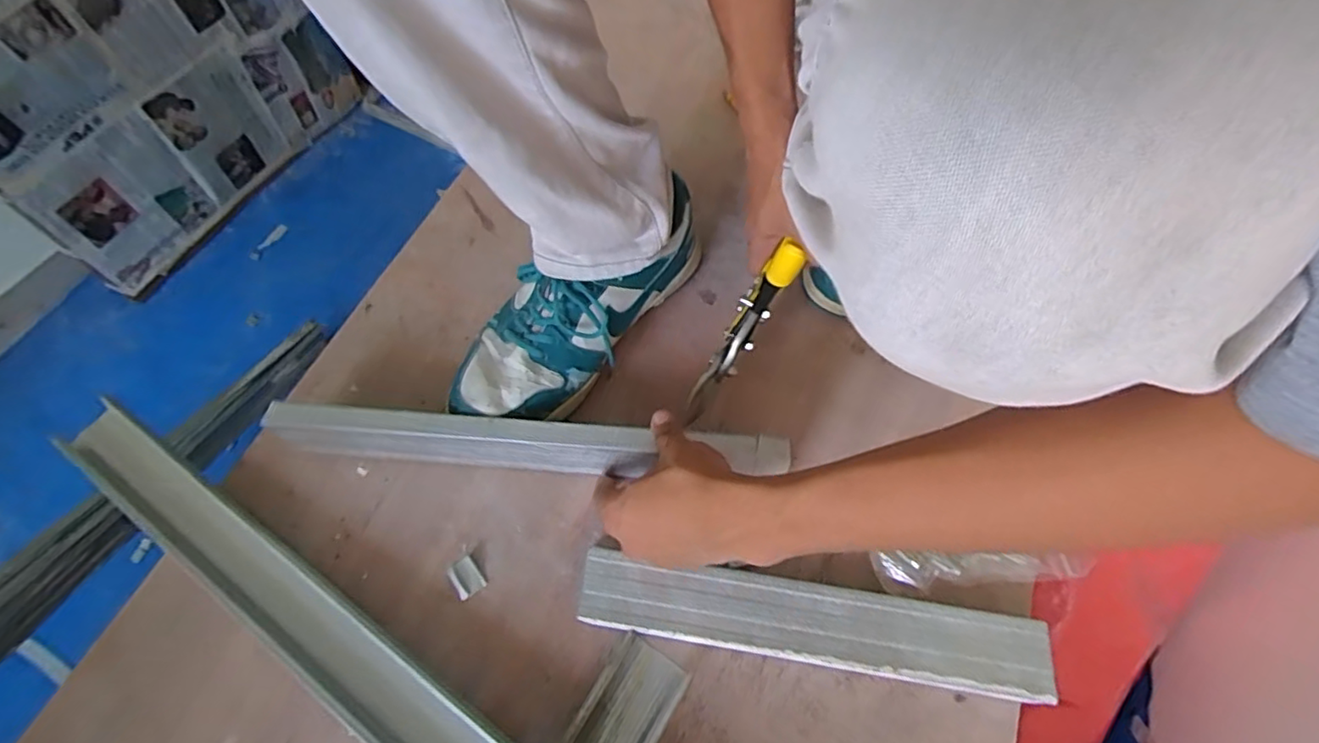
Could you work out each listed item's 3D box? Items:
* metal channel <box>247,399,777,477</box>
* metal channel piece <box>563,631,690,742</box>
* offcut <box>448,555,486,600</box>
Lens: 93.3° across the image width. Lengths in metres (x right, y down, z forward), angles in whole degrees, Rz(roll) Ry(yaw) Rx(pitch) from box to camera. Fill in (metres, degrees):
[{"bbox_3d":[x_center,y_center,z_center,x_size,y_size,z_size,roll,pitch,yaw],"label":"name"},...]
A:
[{"bbox_3d":[-0.099,0.055,0.472,0.378,0.051,0.027,3,60,3],"label":"metal channel"},{"bbox_3d":[-0.025,0.221,0.392,0.048,0.017,0.093,29,65,17],"label":"metal channel piece"},{"bbox_3d":[-0.140,0.149,0.450,0.021,0.004,0.027,-36,65,-18],"label":"offcut"}]

